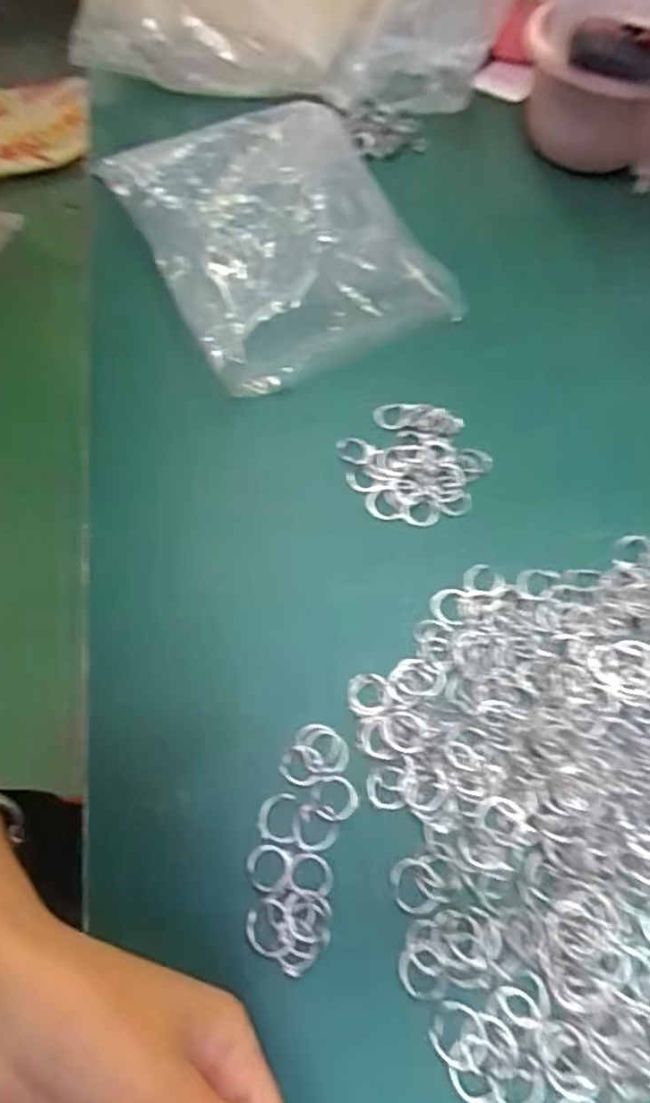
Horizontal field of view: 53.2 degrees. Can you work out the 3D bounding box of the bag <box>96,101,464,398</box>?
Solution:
[{"bbox_3d":[-0.033,-0.244,0.484,0.196,0.064,0.249,-24,65,-13],"label":"bag"}]

